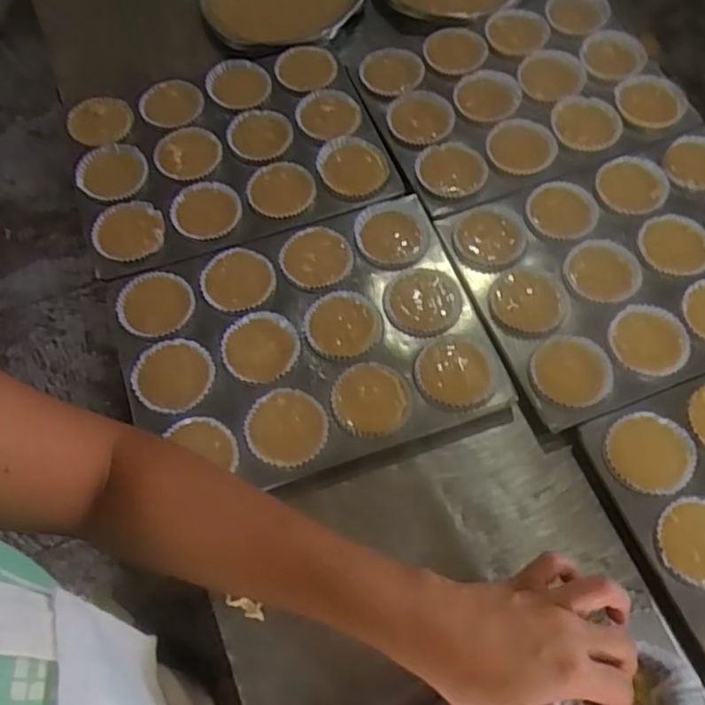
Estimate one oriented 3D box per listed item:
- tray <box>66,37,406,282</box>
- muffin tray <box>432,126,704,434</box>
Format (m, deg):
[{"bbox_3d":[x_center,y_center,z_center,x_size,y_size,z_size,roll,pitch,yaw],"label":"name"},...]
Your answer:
[{"bbox_3d":[-0.133,-0.217,0.709,0.304,0.027,0.245,-18,64,-9],"label":"tray"},{"bbox_3d":[0.264,-0.081,0.634,0.301,0.024,0.237,-19,64,-9],"label":"muffin tray"}]

